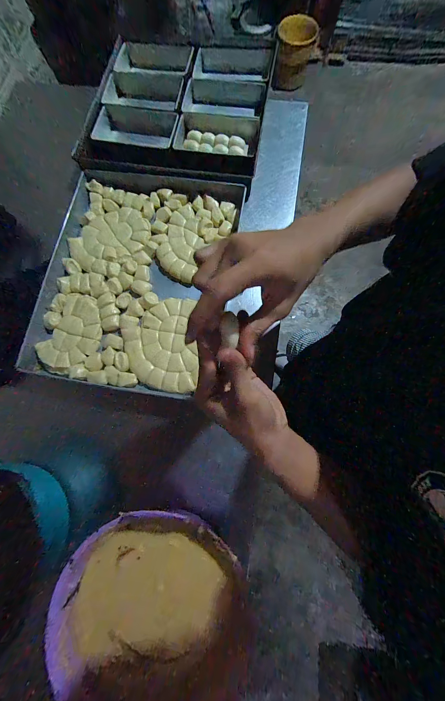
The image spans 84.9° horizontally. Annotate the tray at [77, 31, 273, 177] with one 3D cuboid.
[{"bbox_3d":[-0.125,-0.643,0.662,0.458,0.089,0.457,8,79,4],"label":"tray"}]

